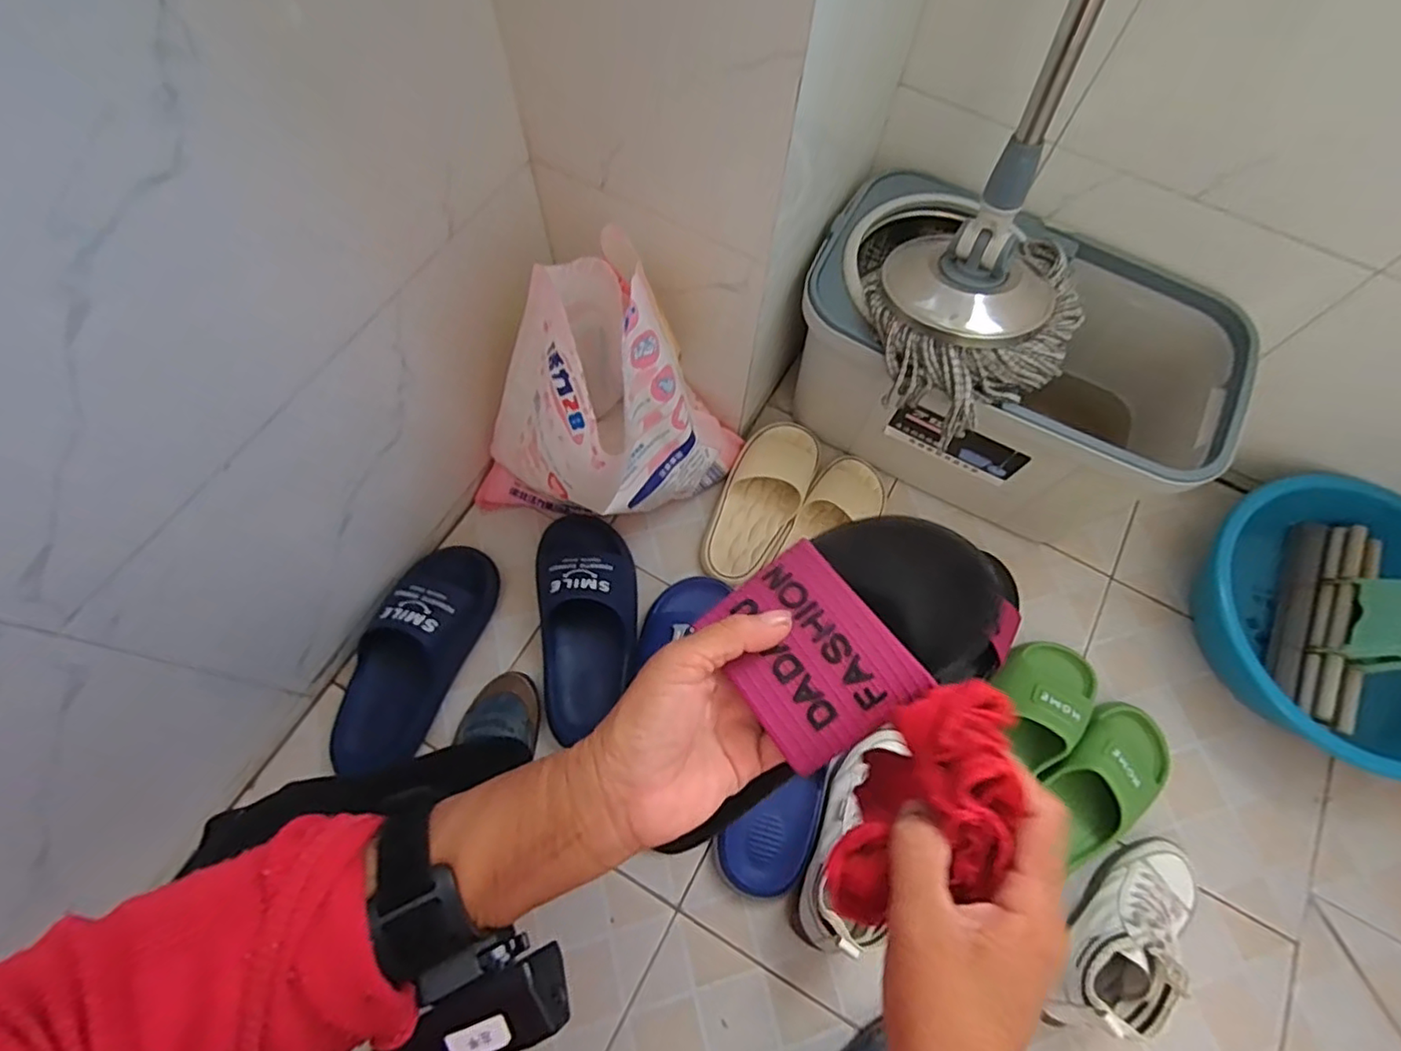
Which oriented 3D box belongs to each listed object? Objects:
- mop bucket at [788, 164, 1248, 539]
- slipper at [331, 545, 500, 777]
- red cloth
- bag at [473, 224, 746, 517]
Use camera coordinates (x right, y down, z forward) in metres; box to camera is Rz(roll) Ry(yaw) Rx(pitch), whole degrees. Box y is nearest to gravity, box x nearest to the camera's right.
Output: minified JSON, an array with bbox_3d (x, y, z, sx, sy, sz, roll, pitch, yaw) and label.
[{"bbox_3d":[0.343,-0.173,0.760,0.467,0.260,0.259,22,69,6],"label":"mop bucket"},{"bbox_3d":[-0.328,0.144,0.711,0.109,0.066,0.273,19,69,5],"label":"slipper"},{"bbox_3d":[0.099,0.115,0.261,0.055,0.052,0.108,22,69,6],"label":"red cloth"},{"bbox_3d":[-0.111,-0.128,0.693,0.263,0.333,0.231,29,70,9],"label":"bag"}]

